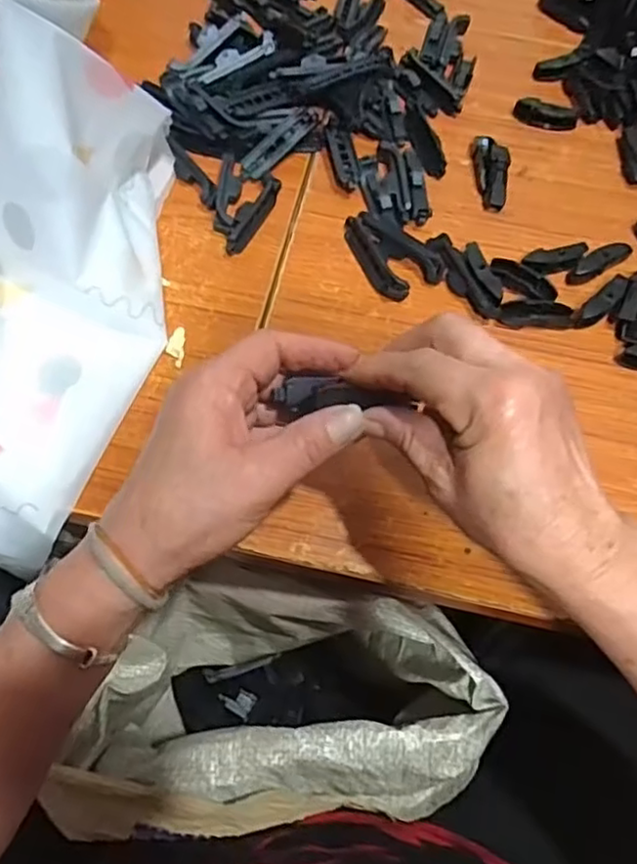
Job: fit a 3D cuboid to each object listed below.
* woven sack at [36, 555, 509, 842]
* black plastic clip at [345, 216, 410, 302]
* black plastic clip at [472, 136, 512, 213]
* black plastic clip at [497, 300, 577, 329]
[{"bbox_3d":[-0.031,0.217,0.534,0.292,0.254,0.162,0,67,-2],"label":"woven sack"},{"bbox_3d":[0.040,-0.125,0.467,0.018,0.012,0.078,-24,70,-12],"label":"black plastic clip"},{"bbox_3d":[0.136,-0.204,0.506,0.025,0.016,0.065,1,67,-2],"label":"black plastic clip"},{"bbox_3d":[0.154,-0.084,0.457,0.053,0.009,0.018,0,67,-2],"label":"black plastic clip"}]

